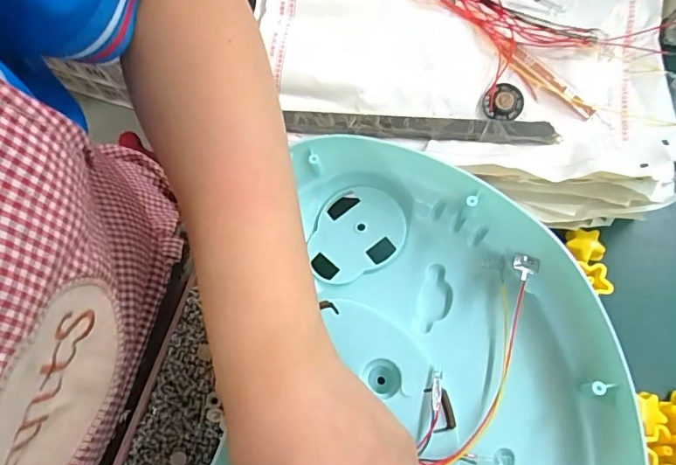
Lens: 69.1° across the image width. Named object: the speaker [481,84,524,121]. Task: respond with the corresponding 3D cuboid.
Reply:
[{"bbox_3d":[0.120,-0.094,0.354,0.030,0.007,0.026,-32,72,-7],"label":"speaker"}]

